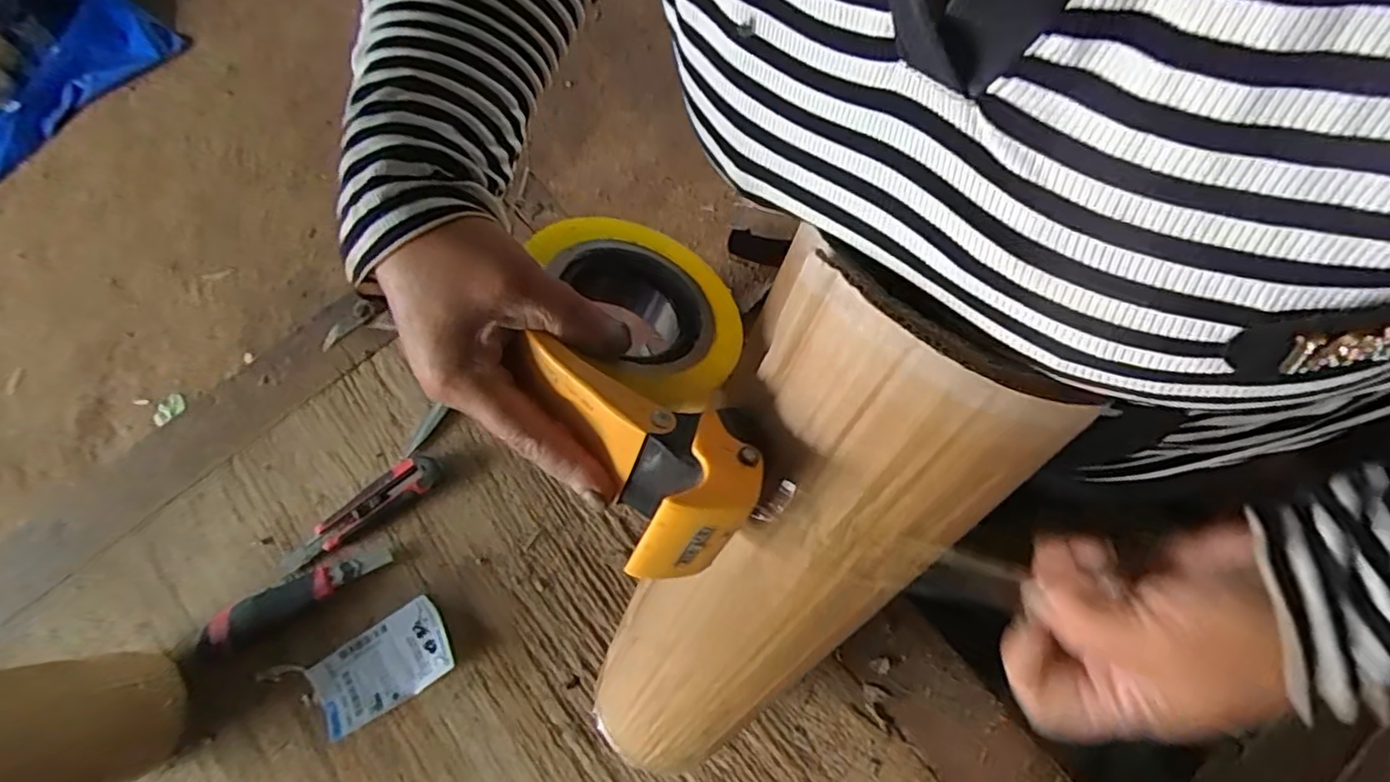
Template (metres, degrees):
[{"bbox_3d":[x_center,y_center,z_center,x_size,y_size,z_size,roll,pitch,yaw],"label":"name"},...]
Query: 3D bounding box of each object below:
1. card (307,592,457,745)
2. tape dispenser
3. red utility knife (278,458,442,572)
[{"bbox_3d":[-0.287,0.253,0.577,0.124,0.011,0.072,-34,75,-9],"label":"card"},{"bbox_3d":[-0.021,-0.008,0.296,0.090,0.071,0.177,-10,54,-2],"label":"tape dispenser"},{"bbox_3d":[-0.332,0.122,0.622,0.170,0.014,0.042,-36,75,-10],"label":"red utility knife"}]

